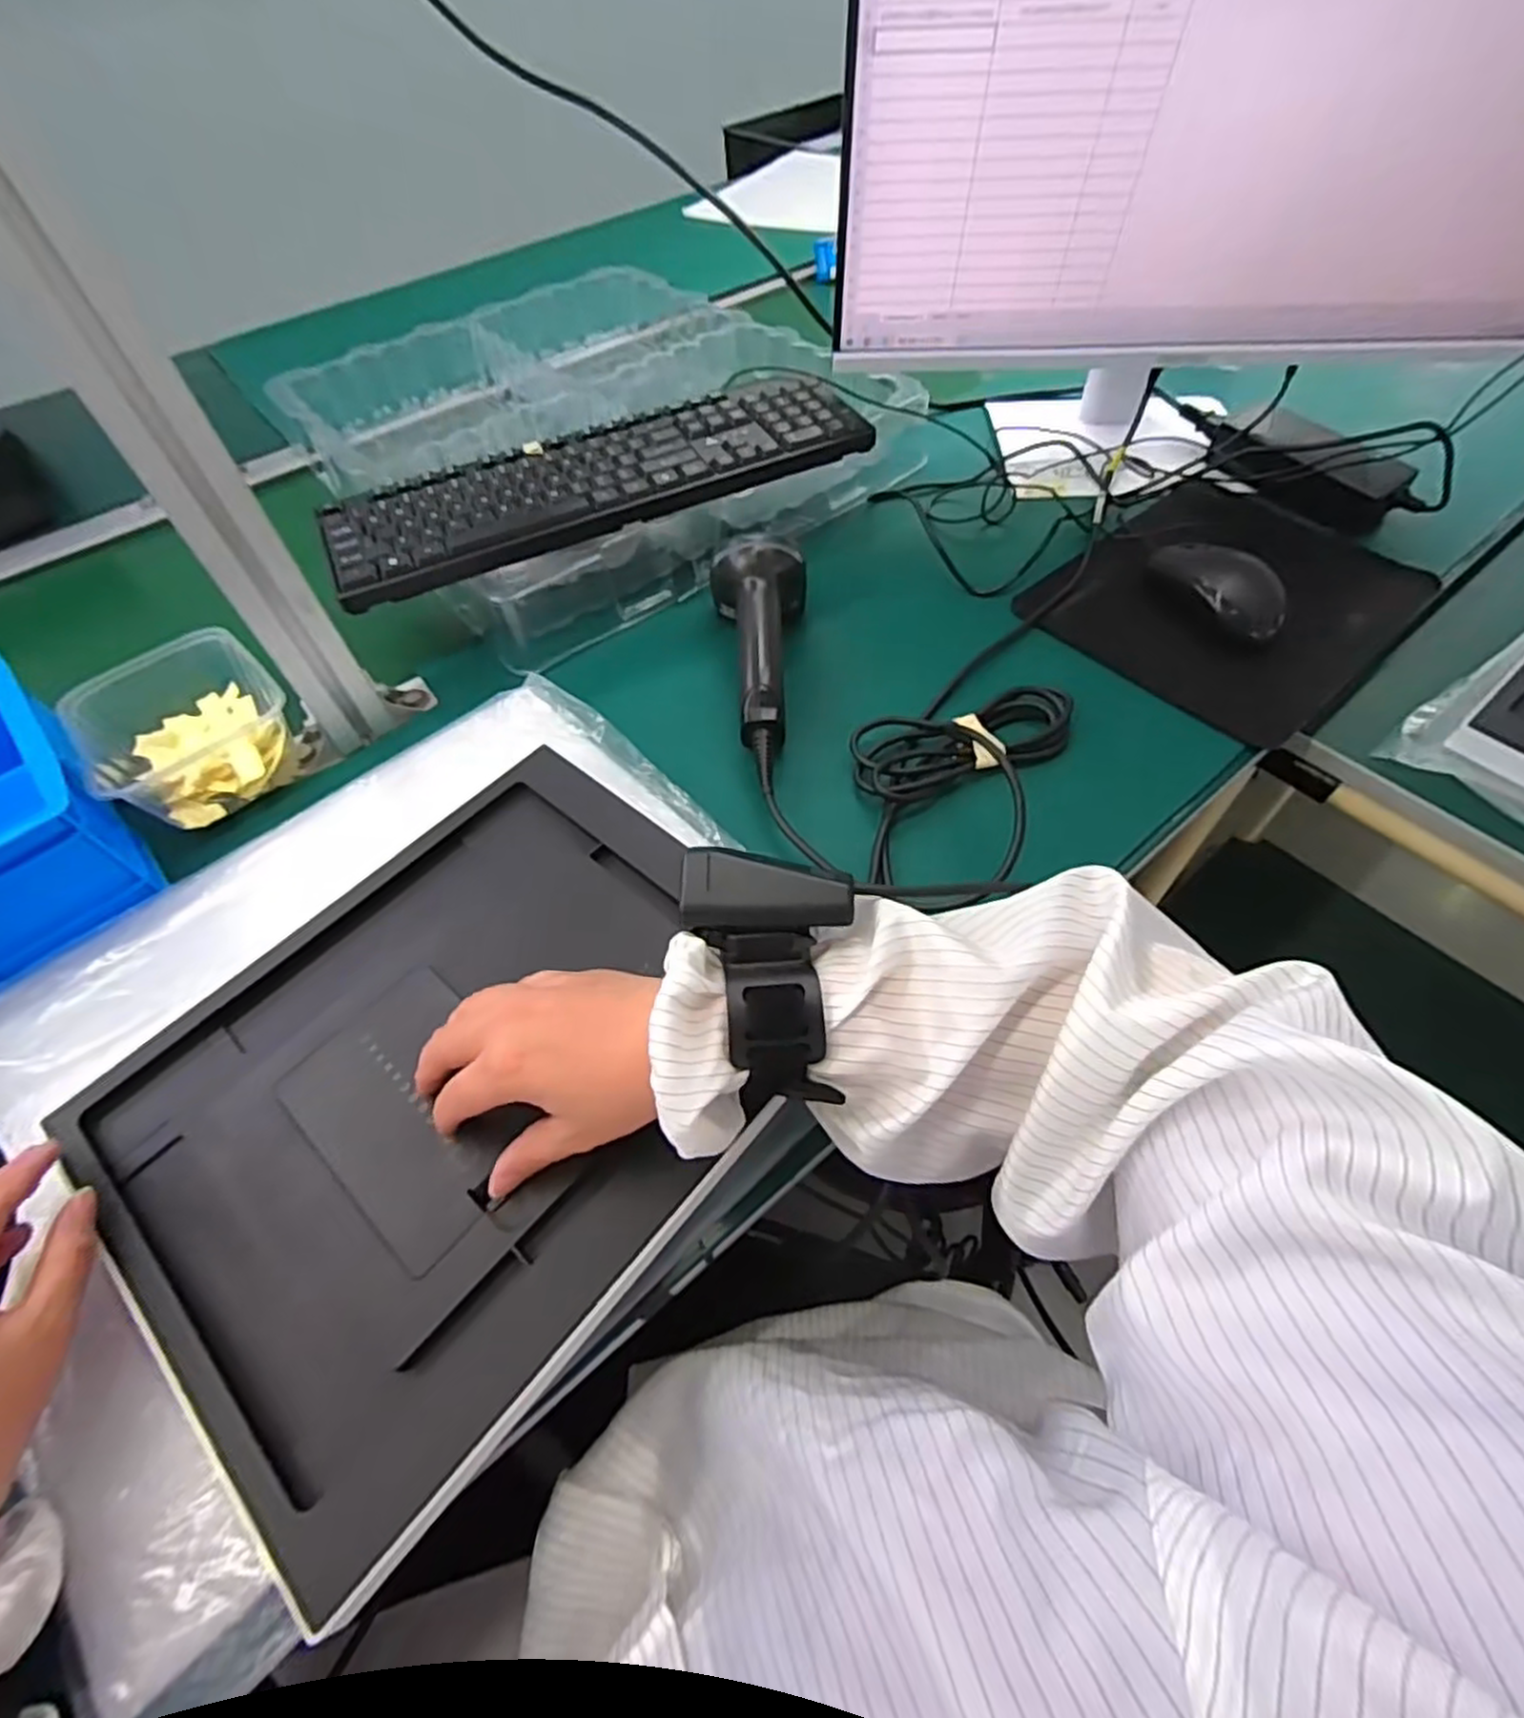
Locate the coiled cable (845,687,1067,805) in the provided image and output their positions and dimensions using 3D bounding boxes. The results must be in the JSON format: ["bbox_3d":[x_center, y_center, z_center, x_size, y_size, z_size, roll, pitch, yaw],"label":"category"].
[{"bbox_3d":[0.129,-0.074,0.478,0.145,0.022,0.059,-16,56,-8],"label":"coiled cable"}]

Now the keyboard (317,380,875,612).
[{"bbox_3d":[-0.116,-0.286,0.554,0.399,0.023,0.104,-24,58,-14],"label":"keyboard"}]

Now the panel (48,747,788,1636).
[{"bbox_3d":[-0.136,0.094,0.346,0.247,0.019,0.287,37,65,21],"label":"panel"}]

